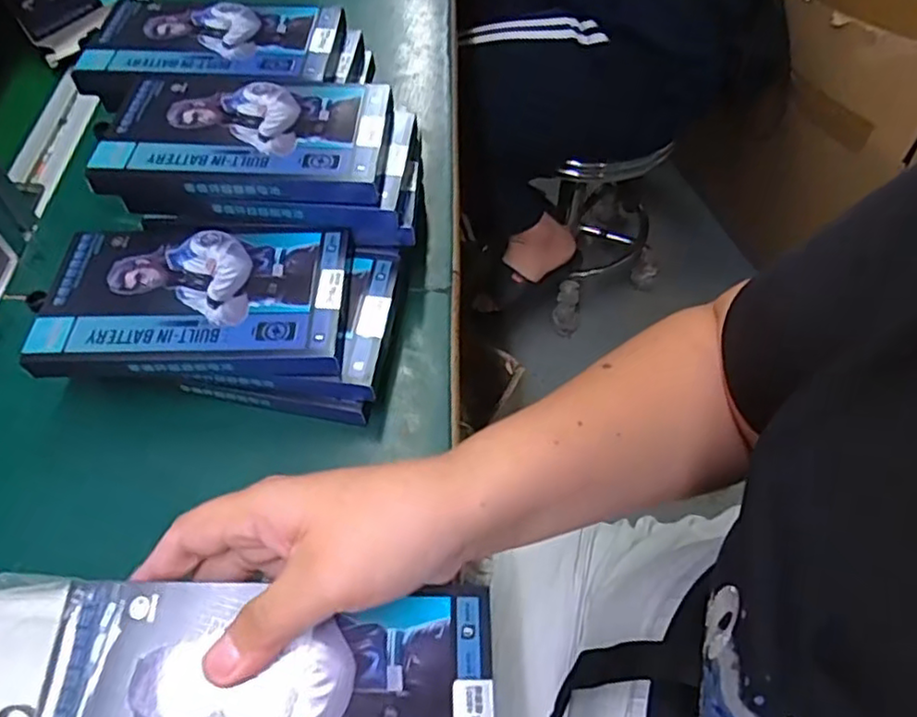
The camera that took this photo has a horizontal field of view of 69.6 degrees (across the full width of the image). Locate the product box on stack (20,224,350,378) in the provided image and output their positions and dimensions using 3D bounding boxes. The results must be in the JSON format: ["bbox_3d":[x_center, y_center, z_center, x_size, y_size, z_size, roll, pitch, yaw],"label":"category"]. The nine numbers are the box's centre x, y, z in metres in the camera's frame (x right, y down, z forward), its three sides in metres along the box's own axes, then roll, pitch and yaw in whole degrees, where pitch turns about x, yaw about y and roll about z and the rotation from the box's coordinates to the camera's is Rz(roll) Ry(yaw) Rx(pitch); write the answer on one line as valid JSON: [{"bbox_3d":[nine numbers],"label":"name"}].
[{"bbox_3d":[-0.147,-0.035,0.377,0.163,0.019,0.101,-2,56,0],"label":"product box on stack"}]

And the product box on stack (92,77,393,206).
[{"bbox_3d":[-0.135,-0.139,0.405,0.176,0.020,0.099,2,56,3],"label":"product box on stack"}]

